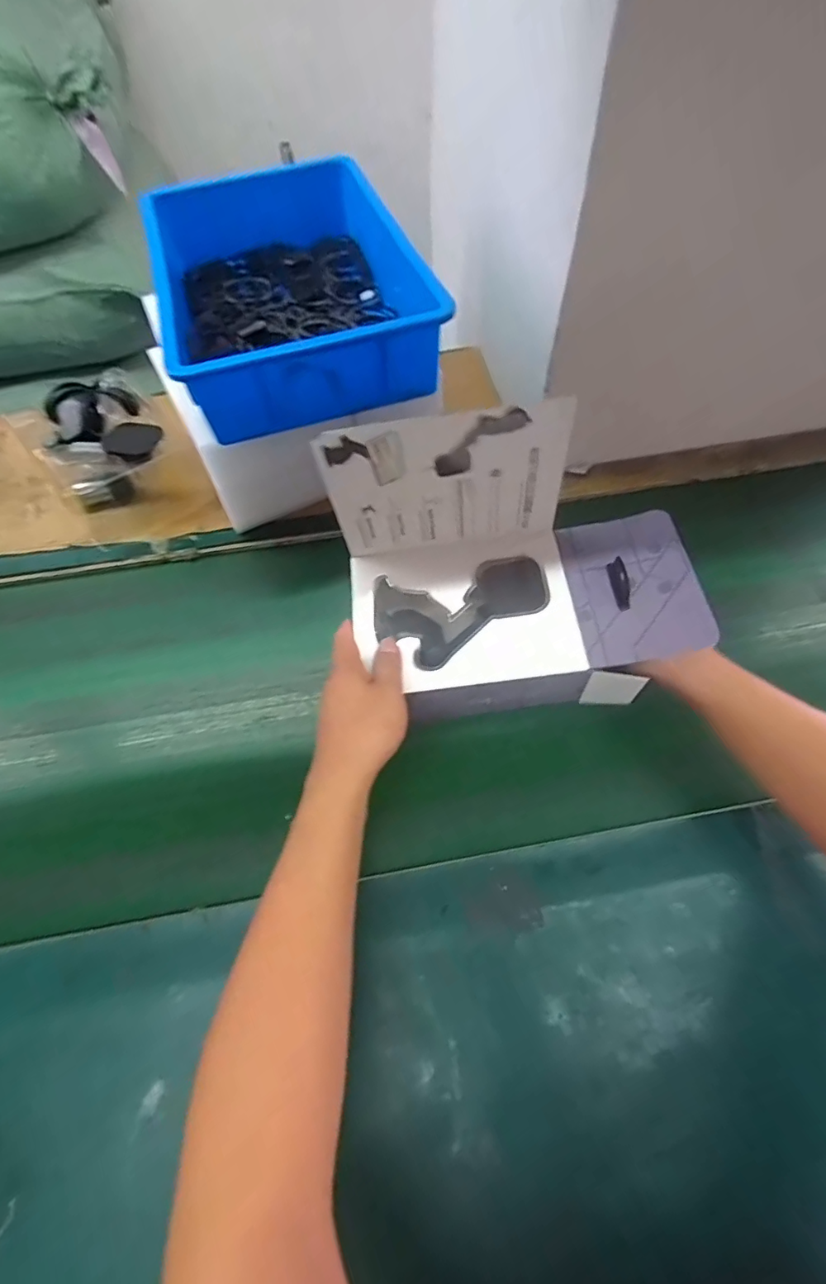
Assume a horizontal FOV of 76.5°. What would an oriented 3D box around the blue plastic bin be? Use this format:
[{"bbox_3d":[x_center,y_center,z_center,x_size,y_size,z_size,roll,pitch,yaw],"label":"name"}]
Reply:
[{"bbox_3d":[-0.150,-0.409,0.604,0.266,0.104,0.409,-15,57,-12],"label":"blue plastic bin"}]

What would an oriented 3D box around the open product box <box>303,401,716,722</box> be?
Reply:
[{"bbox_3d":[0.086,-0.061,0.440,0.298,0.210,0.150,-2,55,-4],"label":"open product box"}]

